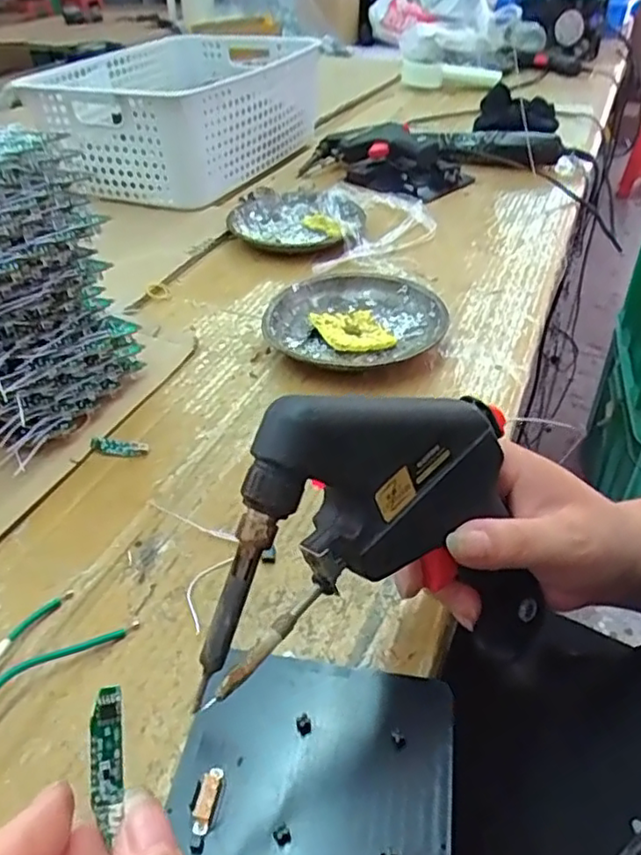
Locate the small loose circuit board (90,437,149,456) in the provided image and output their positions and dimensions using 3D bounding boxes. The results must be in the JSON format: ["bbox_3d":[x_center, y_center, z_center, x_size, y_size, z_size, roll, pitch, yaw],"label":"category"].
[{"bbox_3d":[-0.137,0.013,0.437,0.041,0.006,0.011,7,39,11],"label":"small loose circuit board"}]

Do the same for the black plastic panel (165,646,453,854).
[{"bbox_3d":[-0.006,0.151,0.251,0.109,0.022,0.132,6,39,9],"label":"black plastic panel"}]

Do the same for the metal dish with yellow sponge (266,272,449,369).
[{"bbox_3d":[0.026,-0.093,0.543,0.143,0.027,0.124,-6,39,-6],"label":"metal dish with yellow sponge"}]

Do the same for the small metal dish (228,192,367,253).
[{"bbox_3d":[-0.025,-0.232,0.719,0.144,0.021,0.154,-1,39,1],"label":"small metal dish"}]

